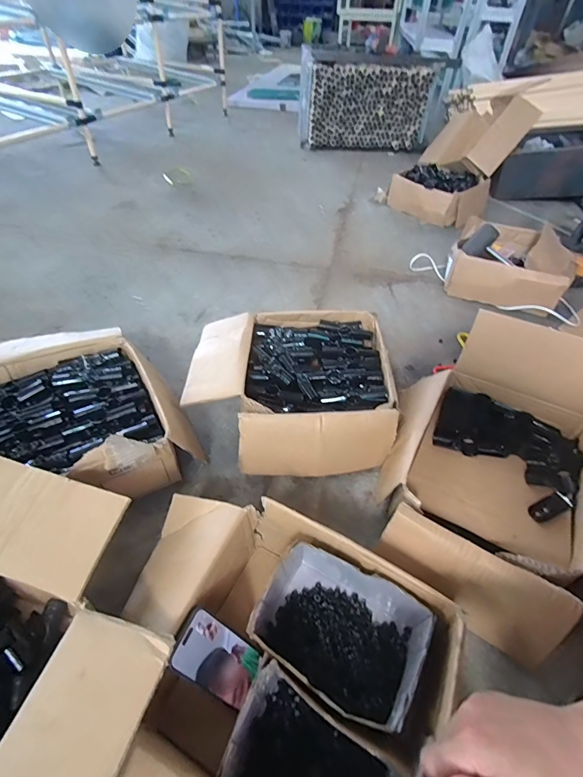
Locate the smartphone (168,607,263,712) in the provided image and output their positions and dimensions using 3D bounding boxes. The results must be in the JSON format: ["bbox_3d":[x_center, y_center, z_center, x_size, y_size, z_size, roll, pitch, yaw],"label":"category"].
[{"bbox_3d":[-0.092,0.344,0.492,0.014,0.146,0.069,-15,31,42],"label":"smartphone"}]

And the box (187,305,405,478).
[{"bbox_3d":[-0.005,-0.006,0.857,0.419,0.135,0.391,1,46,-3],"label":"box"}]

